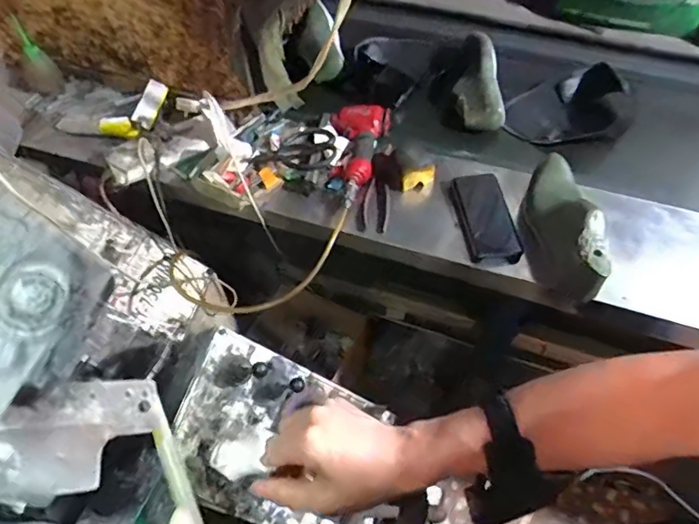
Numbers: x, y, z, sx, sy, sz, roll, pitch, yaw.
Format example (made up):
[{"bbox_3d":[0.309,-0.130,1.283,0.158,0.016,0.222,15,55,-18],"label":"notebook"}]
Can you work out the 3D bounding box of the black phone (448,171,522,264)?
[{"bbox_3d":[0.220,-0.073,0.839,0.083,0.010,0.174,-11,58,5],"label":"black phone"}]

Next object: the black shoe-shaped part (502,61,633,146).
[{"bbox_3d":[0.405,-0.287,0.961,0.228,0.087,0.131,-2,57,0],"label":"black shoe-shaped part"}]

